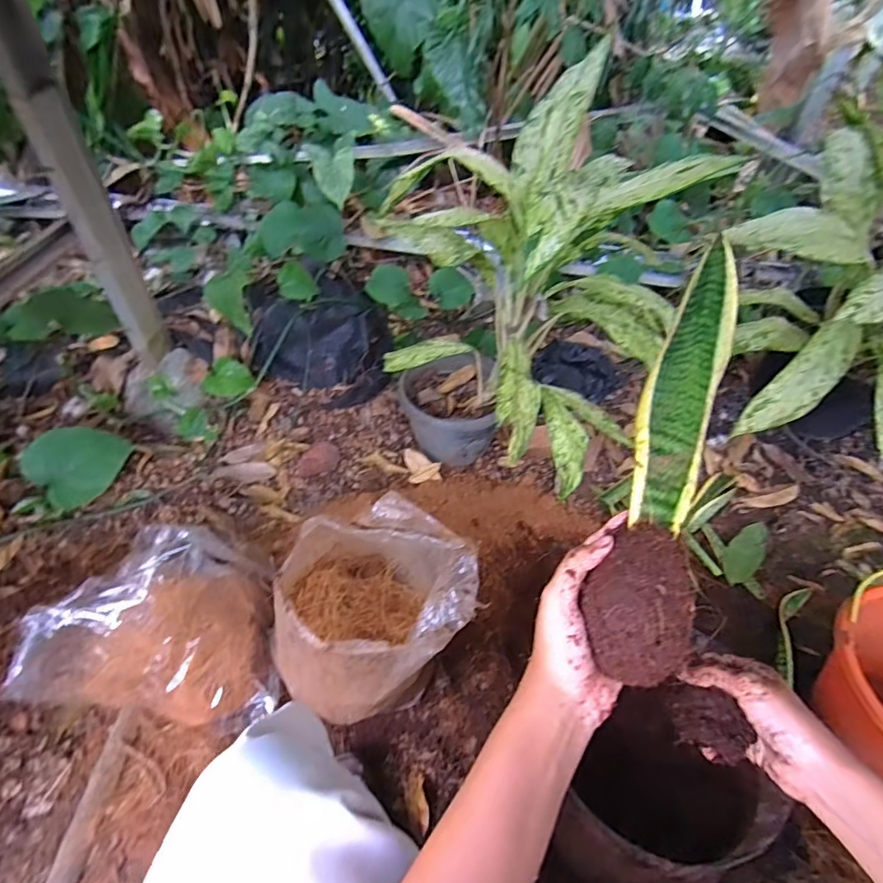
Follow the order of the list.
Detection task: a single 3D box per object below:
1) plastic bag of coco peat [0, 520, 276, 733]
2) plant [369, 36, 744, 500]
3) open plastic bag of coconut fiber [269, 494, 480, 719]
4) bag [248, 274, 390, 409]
[{"bbox_3d":[-0.406,0.250,0.738,0.299,0.208,0.238,1,42,0],"label":"plastic bag of coco peat"},{"bbox_3d":[0.130,-0.239,0.796,0.402,0.467,0.379,-4,42,-5],"label":"plant"},{"bbox_3d":[-0.085,0.259,0.709,0.249,0.275,0.226,7,43,7],"label":"open plastic bag of coconut fiber"},{"bbox_3d":[-0.282,-0.244,1.192,0.305,0.205,0.251,1,42,0],"label":"bag"}]

